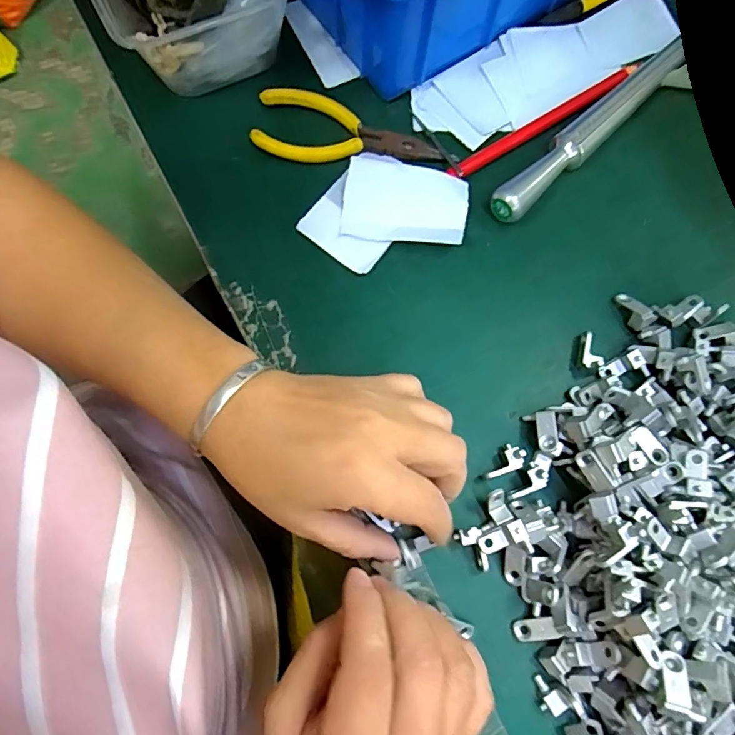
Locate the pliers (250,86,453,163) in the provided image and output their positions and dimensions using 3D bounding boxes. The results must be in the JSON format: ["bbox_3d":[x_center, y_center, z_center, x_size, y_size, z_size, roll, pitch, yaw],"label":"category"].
[{"bbox_3d":[-0.009,-0.153,0.314,0.123,0.009,0.046,1,75,-1],"label":"pliers"}]

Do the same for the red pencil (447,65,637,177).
[{"bbox_3d":[0.114,-0.159,0.319,0.148,0.005,0.011,-32,78,-9],"label":"red pencil"}]

